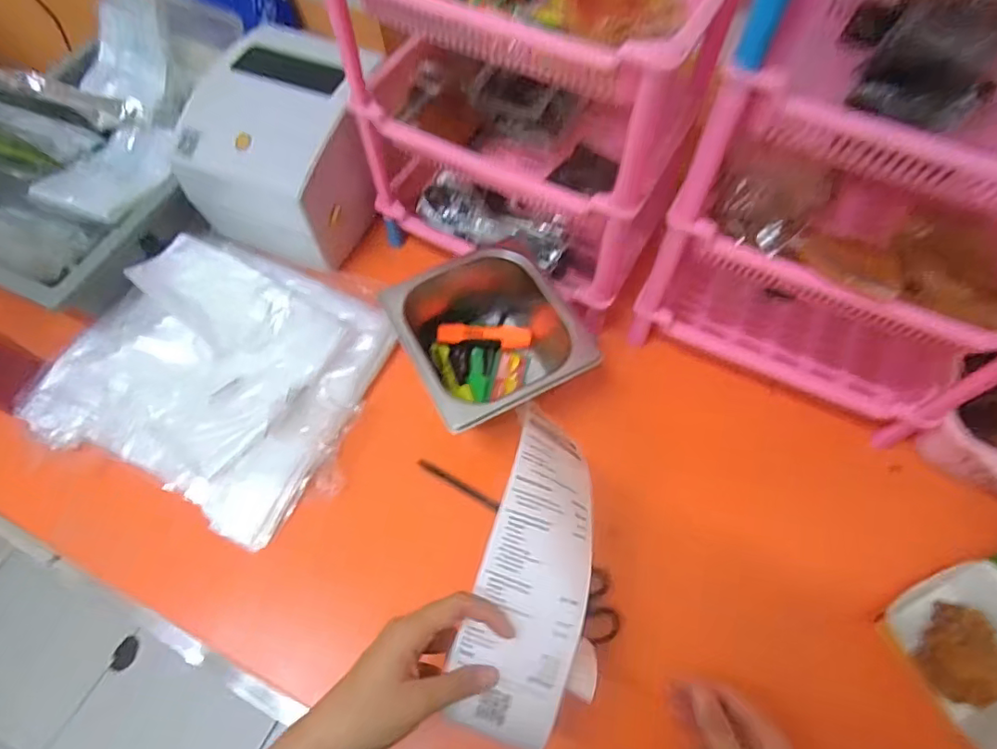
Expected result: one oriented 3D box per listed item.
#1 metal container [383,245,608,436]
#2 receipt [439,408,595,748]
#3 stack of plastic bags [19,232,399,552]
[{"bbox_3d":[-0.010,-0.029,0.598,0.162,0.102,0.163,-23,65,-11],"label":"metal container"},{"bbox_3d":[0.023,0.140,0.409,0.081,0.053,0.216,9,75,5],"label":"receipt"},{"bbox_3d":[-0.299,-0.008,0.617,0.324,0.047,0.289,22,65,12],"label":"stack of plastic bags"}]

